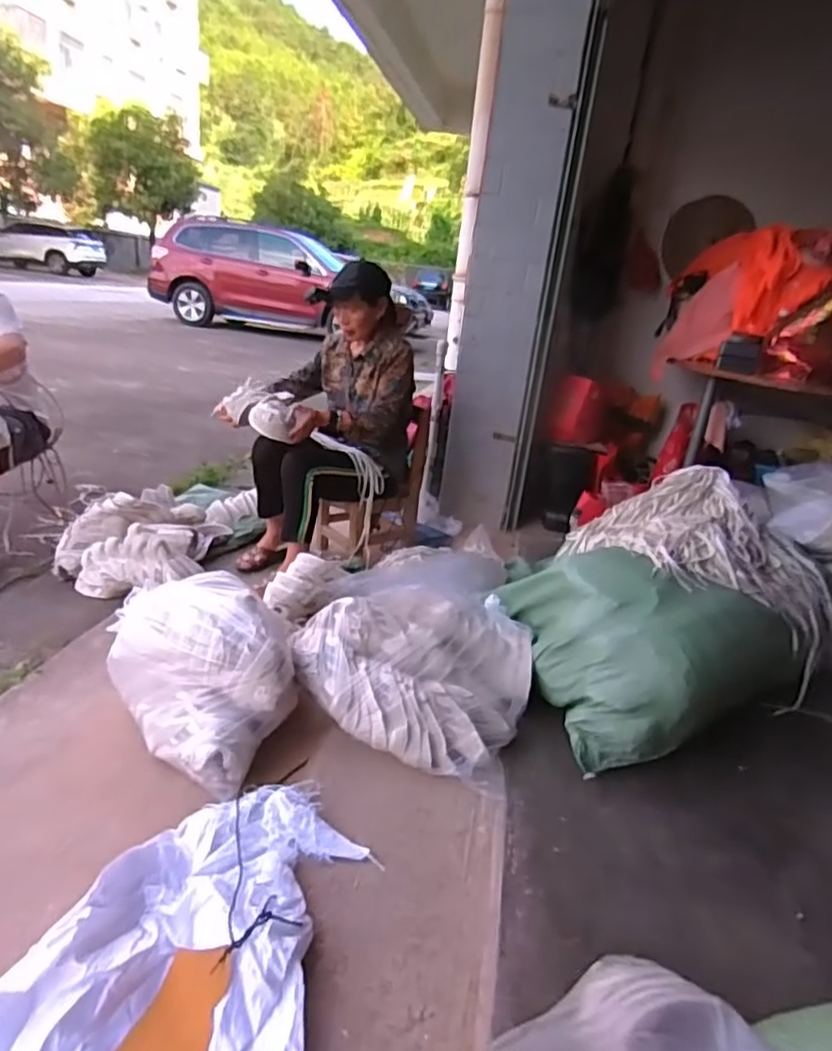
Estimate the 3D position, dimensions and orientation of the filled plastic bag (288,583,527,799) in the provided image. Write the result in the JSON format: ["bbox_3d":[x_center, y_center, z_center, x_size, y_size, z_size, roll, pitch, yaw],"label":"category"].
[{"bbox_3d":[0.021,0.316,1.507,0.490,0.236,0.518,13,22,14],"label":"filled plastic bag"}]

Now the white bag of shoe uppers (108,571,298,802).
[{"bbox_3d":[-0.448,0.299,1.385,0.332,0.242,0.468,-14,30,-44],"label":"white bag of shoe uppers"}]

